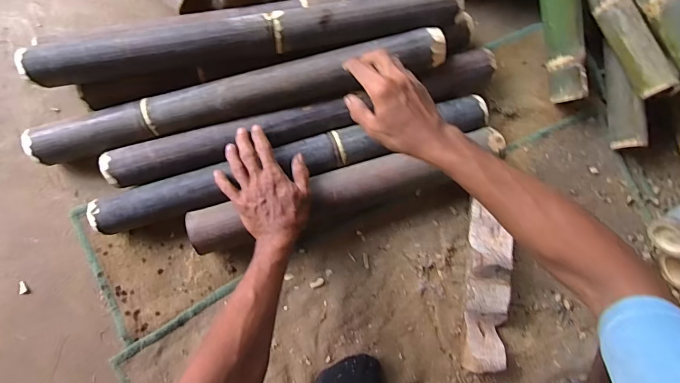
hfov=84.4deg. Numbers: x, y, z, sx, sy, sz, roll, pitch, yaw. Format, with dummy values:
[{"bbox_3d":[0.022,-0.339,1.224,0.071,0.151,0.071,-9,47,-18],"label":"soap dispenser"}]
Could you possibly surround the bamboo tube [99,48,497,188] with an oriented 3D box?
[{"bbox_3d":[-0.046,-0.123,0.616,0.651,0.061,0.059,-17,85,-8],"label":"bamboo tube"}]

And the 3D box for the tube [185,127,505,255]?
[{"bbox_3d":[0.020,-0.008,0.622,0.520,0.074,0.066,-17,85,-6],"label":"tube"}]

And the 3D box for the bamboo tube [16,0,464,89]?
[{"bbox_3d":[-0.131,-0.241,0.583,0.660,0.050,0.072,-11,86,-8],"label":"bamboo tube"}]

